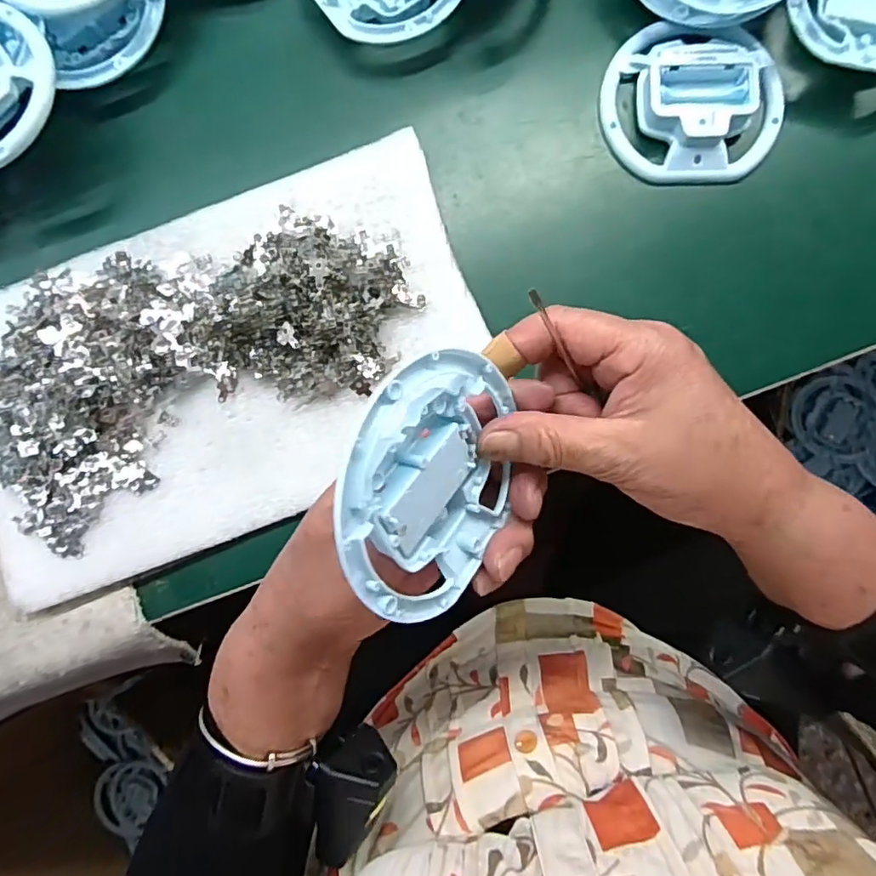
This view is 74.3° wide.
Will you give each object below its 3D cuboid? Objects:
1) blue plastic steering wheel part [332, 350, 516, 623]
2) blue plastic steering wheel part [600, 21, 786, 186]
[{"bbox_3d":[-0.006,0.018,0.226,0.017,0.092,0.099,10,114,37],"label":"blue plastic steering wheel part"},{"bbox_3d":[0.149,-0.195,0.331,0.102,0.019,0.090,3,88,2],"label":"blue plastic steering wheel part"}]

